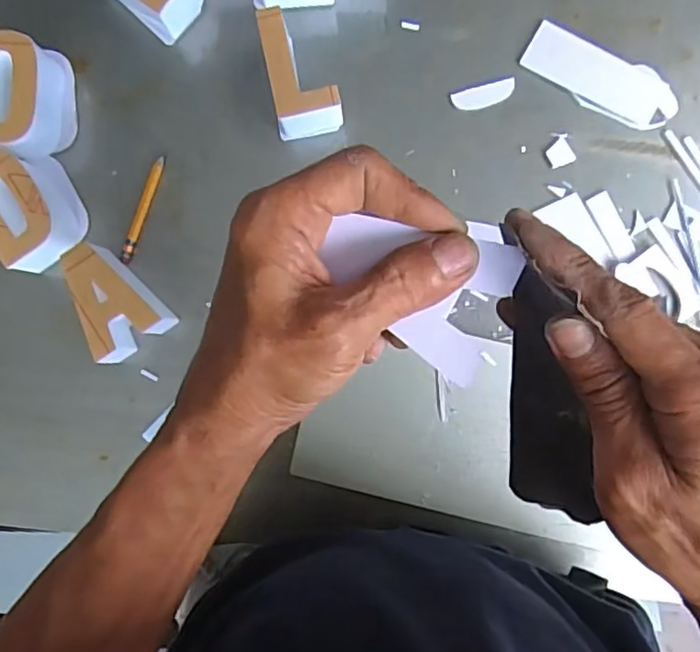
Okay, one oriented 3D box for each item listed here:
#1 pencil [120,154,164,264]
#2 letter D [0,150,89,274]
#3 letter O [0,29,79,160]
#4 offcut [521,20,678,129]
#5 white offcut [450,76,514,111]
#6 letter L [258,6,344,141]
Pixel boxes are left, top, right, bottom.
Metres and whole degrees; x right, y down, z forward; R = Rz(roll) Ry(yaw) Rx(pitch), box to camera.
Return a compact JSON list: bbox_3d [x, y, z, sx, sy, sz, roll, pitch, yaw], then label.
[{"bbox_3d":[-0.167,-0.093,0.499,0.009,0.008,0.088,18,90,3],"label":"pencil"},{"bbox_3d":[-0.249,-0.090,0.484,0.063,0.047,0.080,-32,87,2],"label":"letter D"},{"bbox_3d":[-0.256,-0.177,0.487,0.061,0.051,0.088,0,89,3],"label":"letter O"},{"bbox_3d":[0.195,-0.193,0.482,0.119,0.004,0.047,28,85,6],"label":"offcut"},{"bbox_3d":[0.105,-0.181,0.486,0.049,0.004,0.018,-14,88,3],"label":"white offcut"},{"bbox_3d":[-0.037,-0.194,0.474,0.049,0.049,0.084,-10,88,3],"label":"letter L"}]

